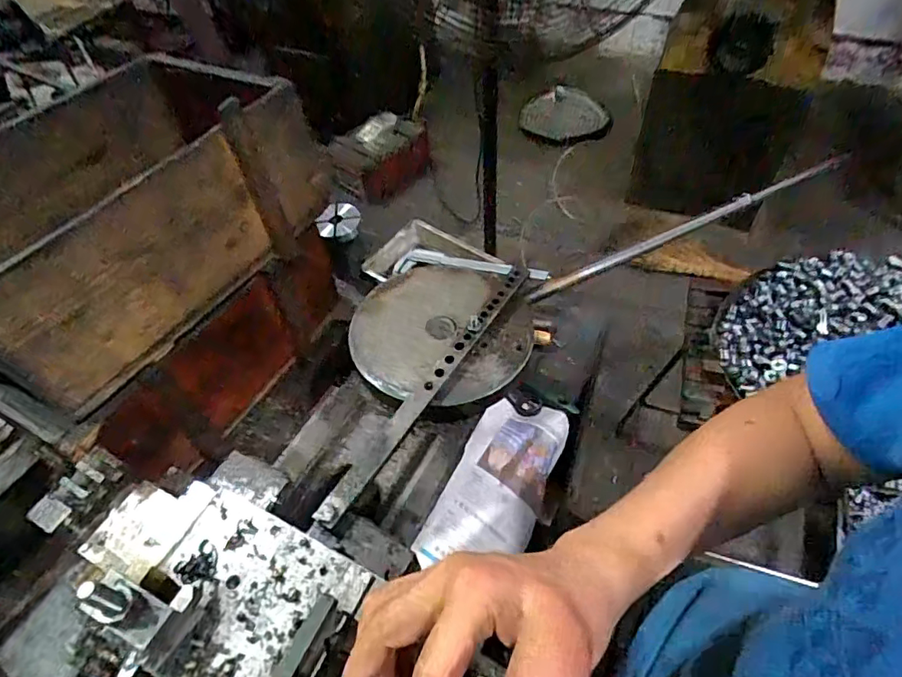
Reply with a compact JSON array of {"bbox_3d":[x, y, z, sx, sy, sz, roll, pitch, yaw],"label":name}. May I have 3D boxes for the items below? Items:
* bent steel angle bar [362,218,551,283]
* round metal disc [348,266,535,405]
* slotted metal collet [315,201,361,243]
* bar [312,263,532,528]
[{"bbox_3d":[0.009,-0.114,0.779,0.262,0.049,0.107,7,51,11],"label":"bent steel angle bar"},{"bbox_3d":[-0.010,-0.008,0.560,0.180,0.021,0.171,-2,50,3],"label":"round metal disc"},{"bbox_3d":[-0.160,-0.166,0.761,0.063,0.018,0.058,-2,76,9],"label":"slotted metal collet"},{"bbox_3d":[-0.010,0.034,0.506,0.020,0.013,0.325,25,57,23],"label":"bar"}]

